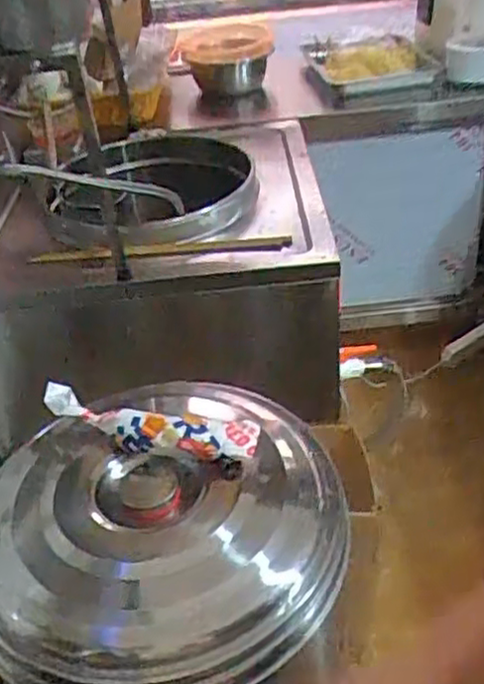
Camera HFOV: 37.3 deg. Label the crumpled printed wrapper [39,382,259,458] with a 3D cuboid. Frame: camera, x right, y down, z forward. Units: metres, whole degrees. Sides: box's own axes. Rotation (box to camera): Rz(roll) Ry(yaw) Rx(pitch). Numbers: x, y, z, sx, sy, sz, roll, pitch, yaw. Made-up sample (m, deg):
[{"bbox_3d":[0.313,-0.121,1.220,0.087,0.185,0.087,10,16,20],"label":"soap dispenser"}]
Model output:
[{"bbox_3d":[-0.109,0.092,0.808,0.251,0.052,0.047,2,37,10],"label":"crumpled printed wrapper"}]

